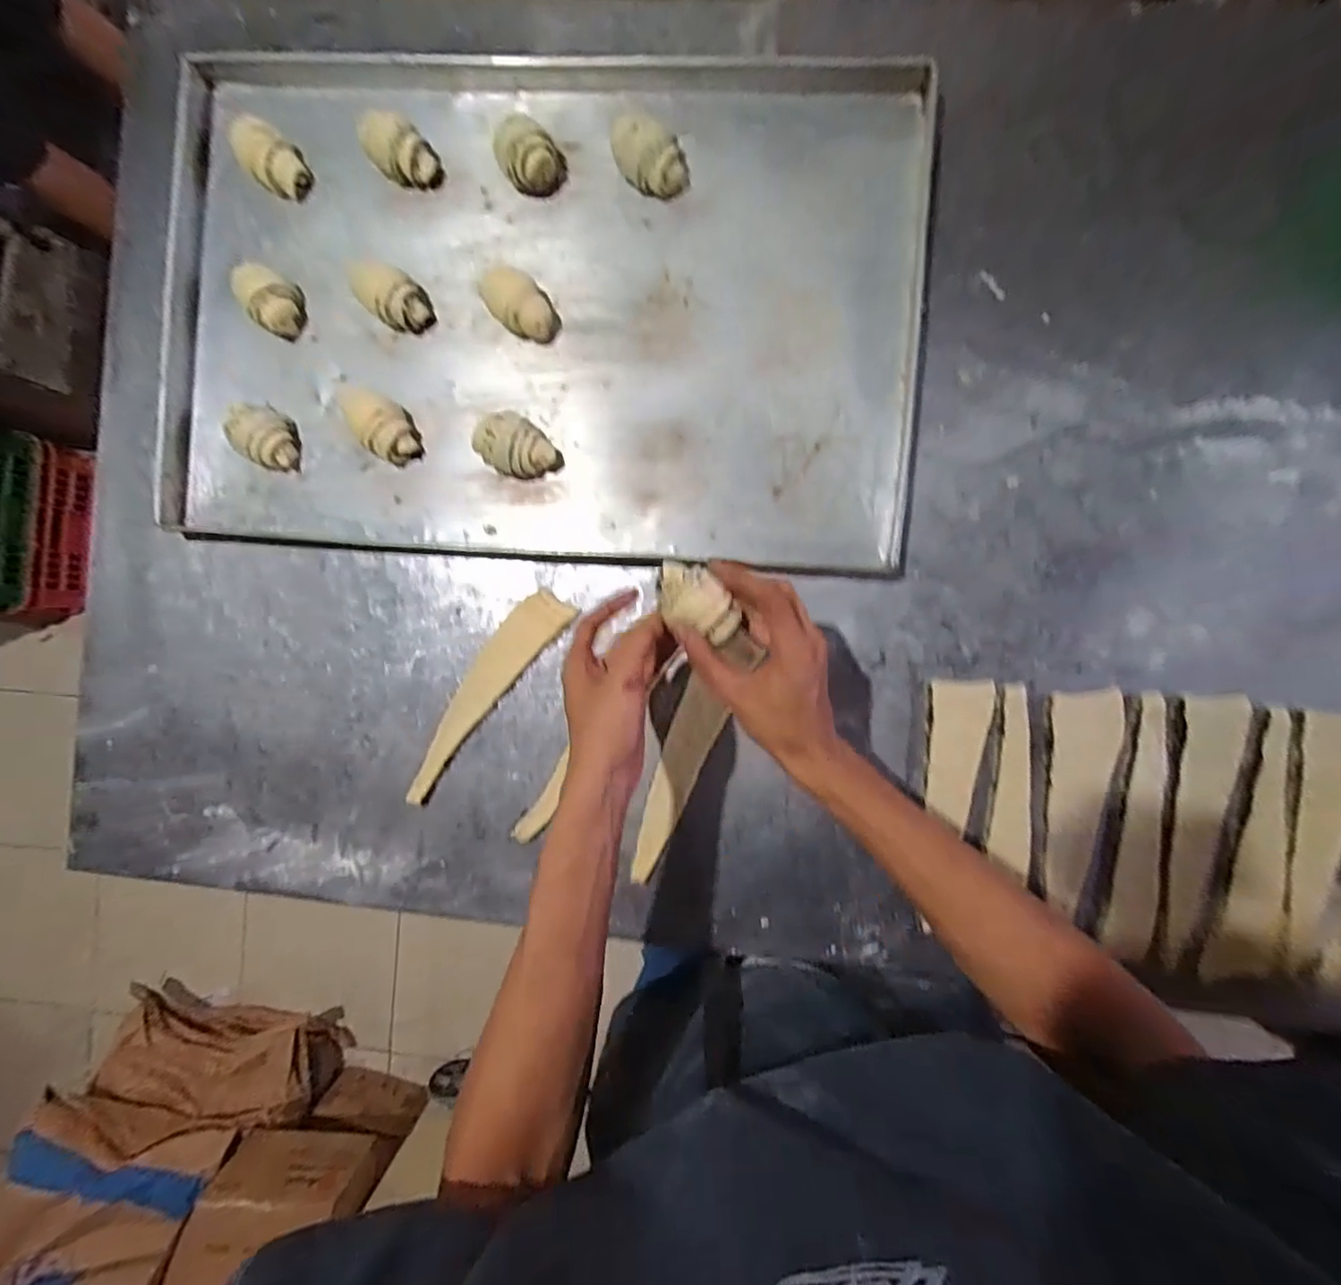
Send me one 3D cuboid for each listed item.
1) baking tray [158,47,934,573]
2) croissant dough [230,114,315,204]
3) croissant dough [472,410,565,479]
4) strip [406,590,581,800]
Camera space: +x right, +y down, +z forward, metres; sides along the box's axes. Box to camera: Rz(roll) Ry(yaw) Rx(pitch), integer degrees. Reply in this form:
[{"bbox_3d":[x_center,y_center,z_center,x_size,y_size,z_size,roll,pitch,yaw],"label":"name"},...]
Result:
[{"bbox_3d":[-0.136,-0.333,0.554,0.724,0.036,0.498,4,91,5],"label":"baking tray"},{"bbox_3d":[-0.383,-0.465,0.574,0.078,0.036,0.051,44,93,3],"label":"croissant dough"},{"bbox_3d":[-0.140,-0.179,0.549,0.072,0.039,0.055,35,93,4],"label":"croissant dough"},{"bbox_3d":[-0.183,0.047,0.568,0.049,0.013,0.230,40,93,3],"label":"strip"}]

